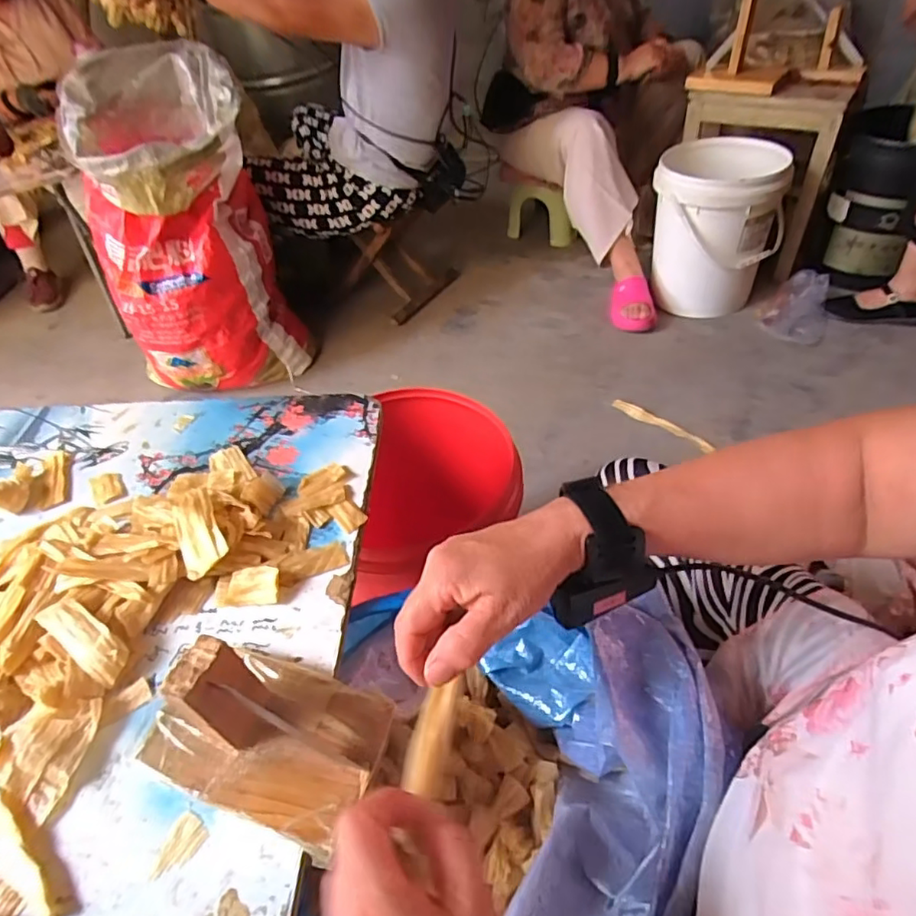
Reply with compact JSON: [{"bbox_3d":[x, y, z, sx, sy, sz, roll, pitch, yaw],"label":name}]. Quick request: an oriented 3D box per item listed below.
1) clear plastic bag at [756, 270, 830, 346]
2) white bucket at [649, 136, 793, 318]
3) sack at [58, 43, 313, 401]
[{"bbox_3d":[0.833,-0.375,1.427,0.155,0.086,0.204,20,51,25],"label":"clear plastic bag"},{"bbox_3d":[0.654,-0.573,1.471,0.294,0.361,0.305,20,51,25],"label":"white bucket"},{"bbox_3d":[-0.591,-0.476,1.268,0.374,0.618,0.274,-25,47,-17],"label":"sack"}]

